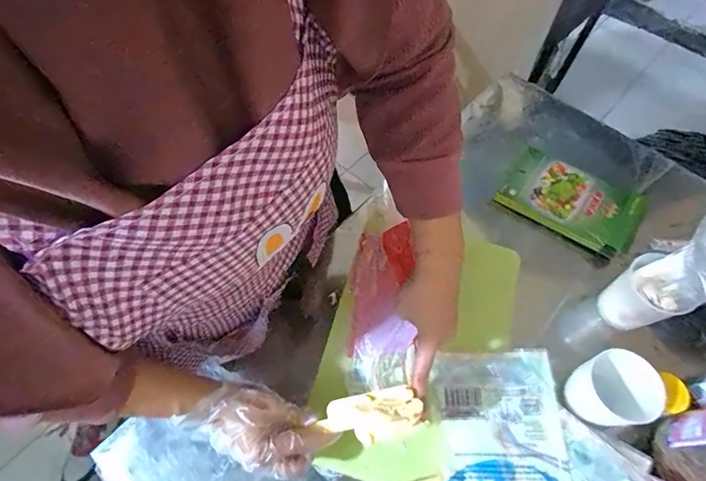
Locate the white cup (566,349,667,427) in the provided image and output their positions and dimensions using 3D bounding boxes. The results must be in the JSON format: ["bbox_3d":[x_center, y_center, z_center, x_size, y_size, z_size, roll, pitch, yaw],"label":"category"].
[{"bbox_3d":[0.298,0.175,0.480,0.069,0.080,0.077,-9,60,-6],"label":"white cup"}]

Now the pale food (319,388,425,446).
[{"bbox_3d":[0.018,0.182,0.423,0.109,0.038,0.050,-18,66,8],"label":"pale food"}]

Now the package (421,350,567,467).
[{"bbox_3d":[0.170,0.197,0.500,0.150,0.035,0.117,2,60,0],"label":"package"}]

